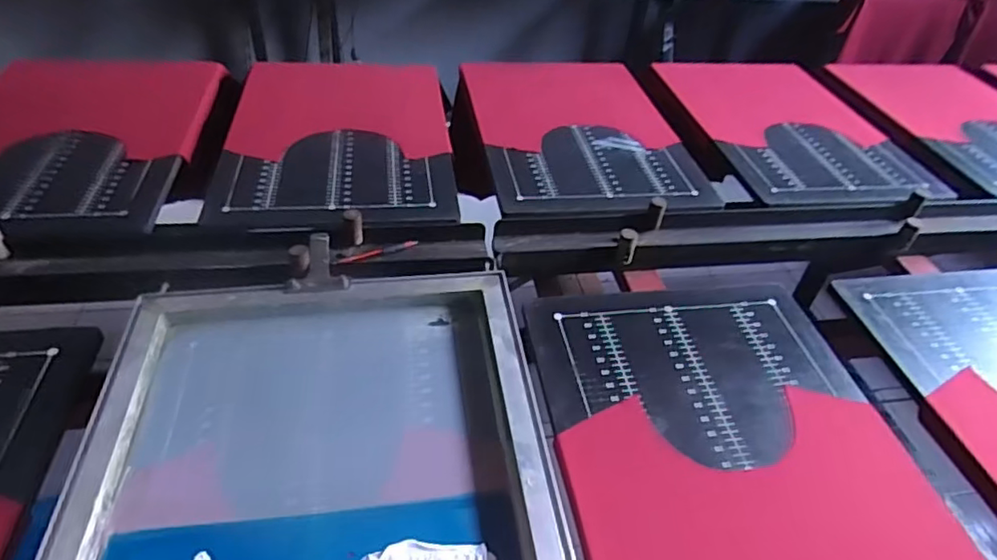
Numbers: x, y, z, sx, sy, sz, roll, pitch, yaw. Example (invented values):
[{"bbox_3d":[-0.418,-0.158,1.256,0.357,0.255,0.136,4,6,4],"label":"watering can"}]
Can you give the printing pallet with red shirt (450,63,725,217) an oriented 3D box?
[{"bbox_3d":[0.137,-0.305,1.189,0.414,0.034,0.583,-2,42,-14],"label":"printing pallet with red shirt"}]

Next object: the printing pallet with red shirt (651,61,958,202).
[{"bbox_3d":[0.625,-0.347,1.272,0.425,0.050,0.654,0,41,-11],"label":"printing pallet with red shirt"}]

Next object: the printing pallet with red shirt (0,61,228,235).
[{"bbox_3d":[-0.744,-0.250,1.035,0.409,0.041,0.632,-2,39,-8],"label":"printing pallet with red shirt"}]

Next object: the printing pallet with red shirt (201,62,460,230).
[{"bbox_3d":[-0.291,-0.266,1.111,0.401,0.040,0.601,0,41,-11],"label":"printing pallet with red shirt"}]

